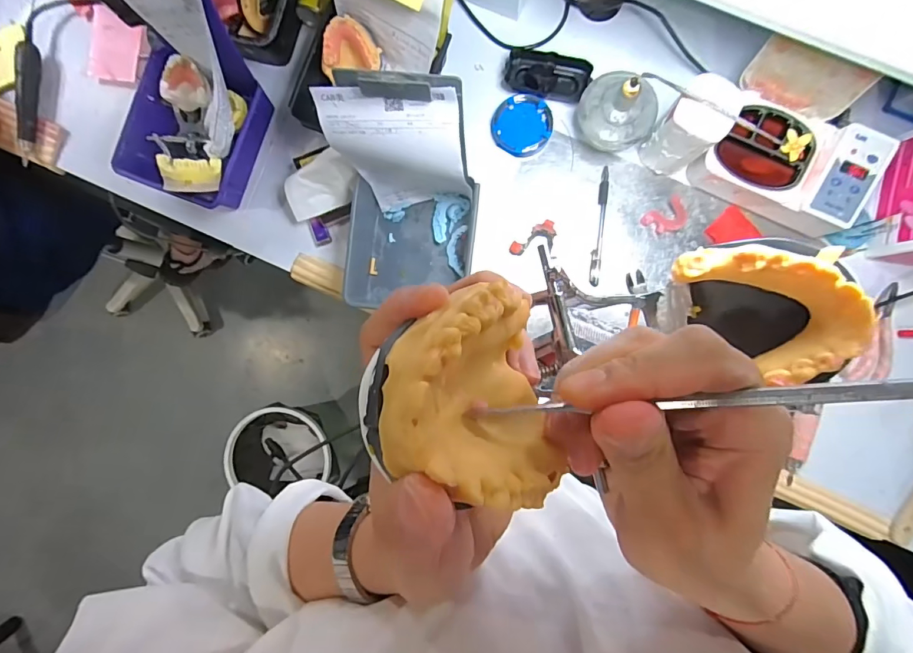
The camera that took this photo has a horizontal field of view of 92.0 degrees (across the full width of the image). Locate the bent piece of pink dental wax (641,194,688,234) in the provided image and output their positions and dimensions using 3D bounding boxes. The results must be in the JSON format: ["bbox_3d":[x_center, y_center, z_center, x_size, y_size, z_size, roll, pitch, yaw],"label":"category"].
[{"bbox_3d":[0.277,-0.142,0.579,0.057,0.006,0.040,-34,88,3],"label":"bent piece of pink dental wax"}]

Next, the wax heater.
[{"bbox_3d":[0.405,-0.202,0.546,0.180,0.069,0.122,33,92,3],"label":"wax heater"}]

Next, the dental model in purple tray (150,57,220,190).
[{"bbox_3d":[-0.356,-0.246,0.569,0.087,0.063,0.177,-15,75,4],"label":"dental model in purple tray"}]

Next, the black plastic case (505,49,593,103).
[{"bbox_3d":[0.122,-0.332,0.585,0.107,0.021,0.052,11,91,4],"label":"black plastic case"}]

